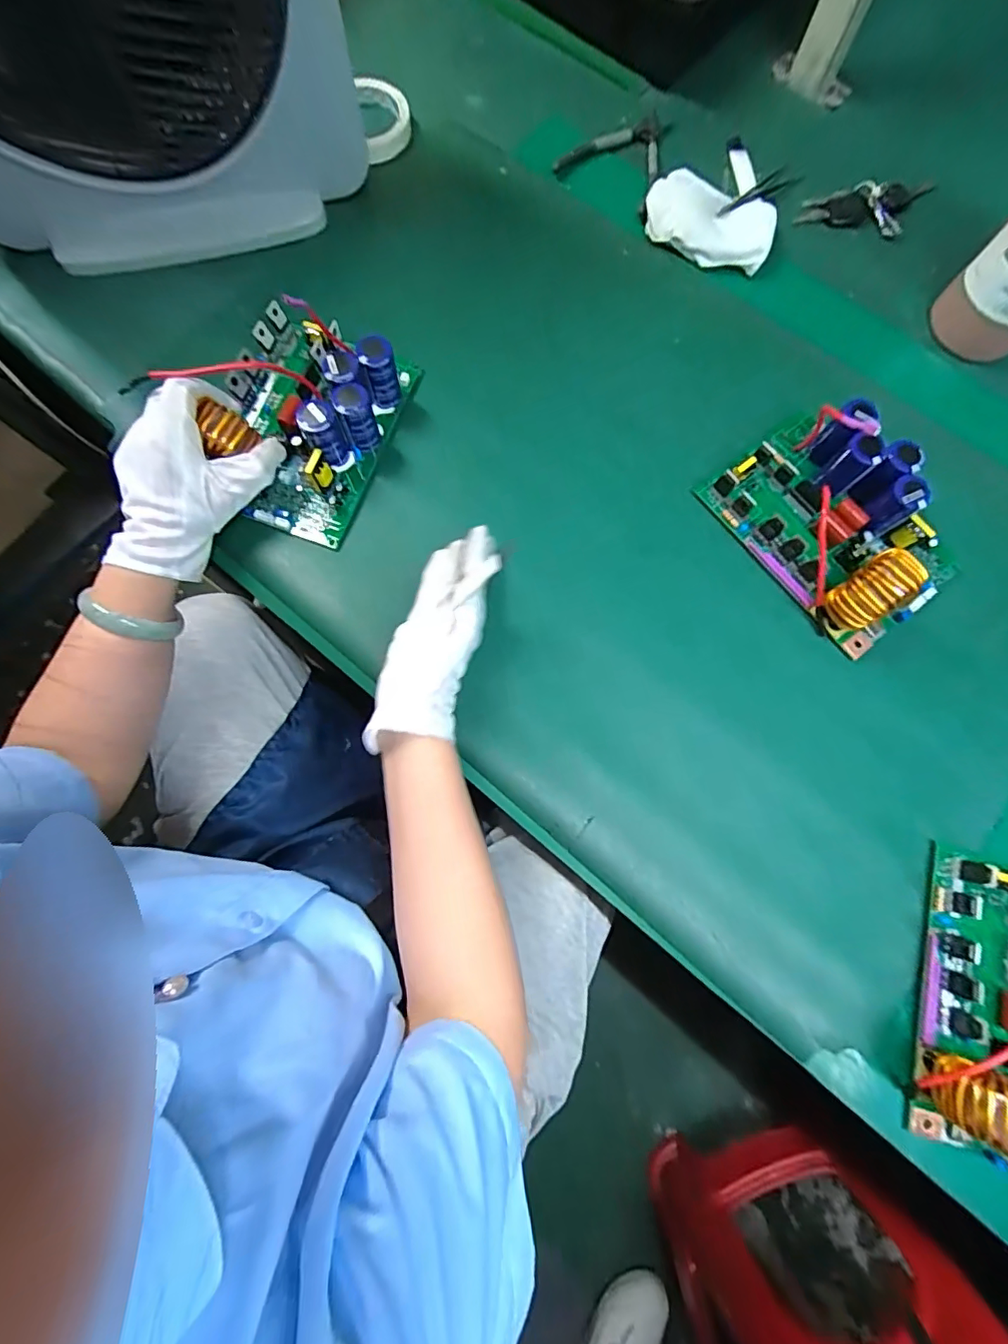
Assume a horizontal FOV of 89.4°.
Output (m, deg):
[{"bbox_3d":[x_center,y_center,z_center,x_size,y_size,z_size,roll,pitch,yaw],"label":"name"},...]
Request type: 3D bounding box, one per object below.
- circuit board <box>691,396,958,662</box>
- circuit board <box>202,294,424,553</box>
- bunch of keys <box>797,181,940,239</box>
[{"bbox_3d":[0.283,-0.130,0.425,0.134,0.063,0.196,-36,80,-8],"label":"circuit board"},{"bbox_3d":[-0.168,-0.219,0.419,0.133,0.080,0.191,17,78,5],"label":"circuit board"},{"bbox_3d":[0.384,-0.484,0.532,0.149,0.011,0.063,-8,78,-3],"label":"bunch of keys"}]

